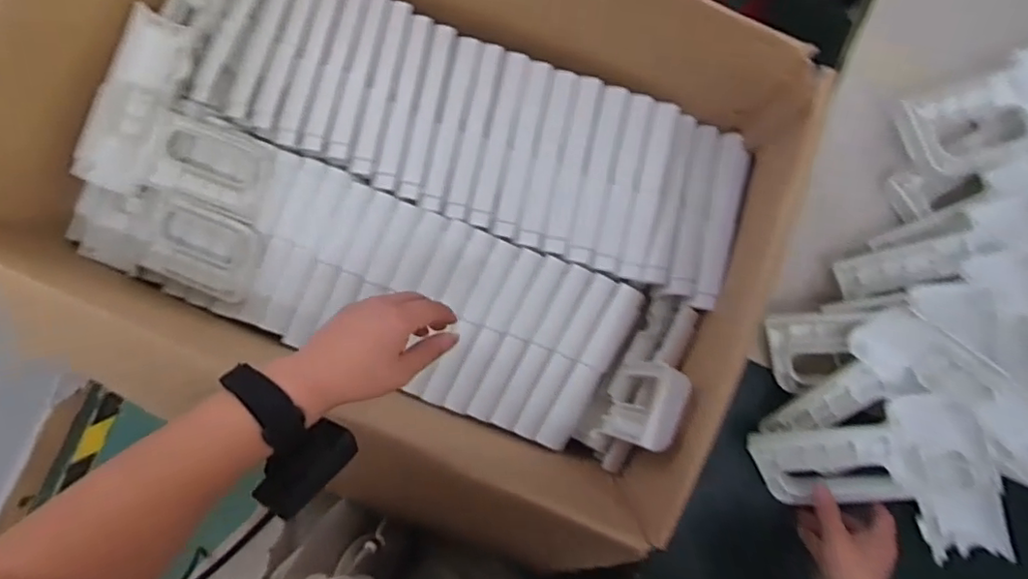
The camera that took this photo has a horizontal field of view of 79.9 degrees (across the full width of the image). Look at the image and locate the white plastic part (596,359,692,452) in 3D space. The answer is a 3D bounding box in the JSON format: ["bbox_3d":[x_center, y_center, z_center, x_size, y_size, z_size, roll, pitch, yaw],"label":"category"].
[{"bbox_3d":[0.138,0.120,0.641,0.052,0.147,0.086,22,86,1],"label":"white plastic part"}]

